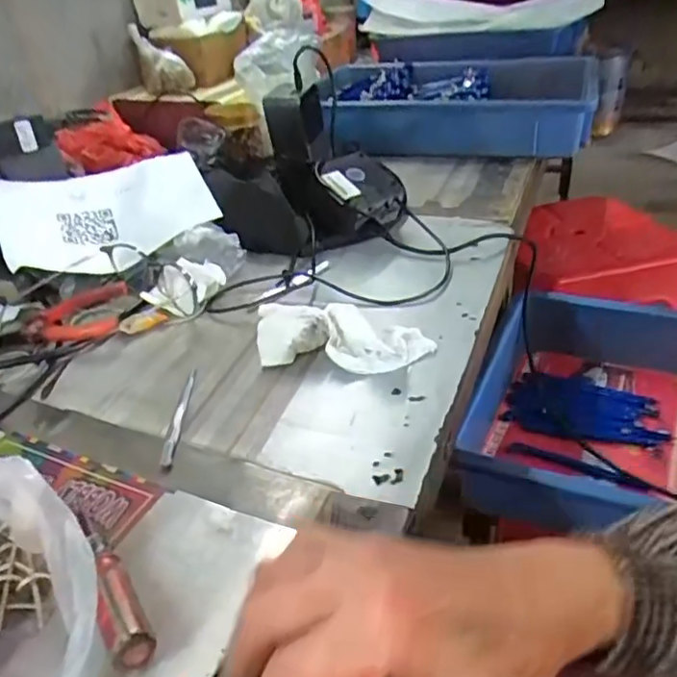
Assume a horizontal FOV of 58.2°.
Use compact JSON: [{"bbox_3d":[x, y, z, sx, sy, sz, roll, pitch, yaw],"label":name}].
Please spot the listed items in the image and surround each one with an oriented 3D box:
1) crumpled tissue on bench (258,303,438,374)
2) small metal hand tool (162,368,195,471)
[{"bbox_3d":[0.004,-0.006,0.462,0.128,0.034,0.065,-6,32,-1],"label":"crumpled tissue on bench"},{"bbox_3d":[-0.109,0.051,0.415,0.009,0.008,0.109,-5,32,0],"label":"small metal hand tool"}]

